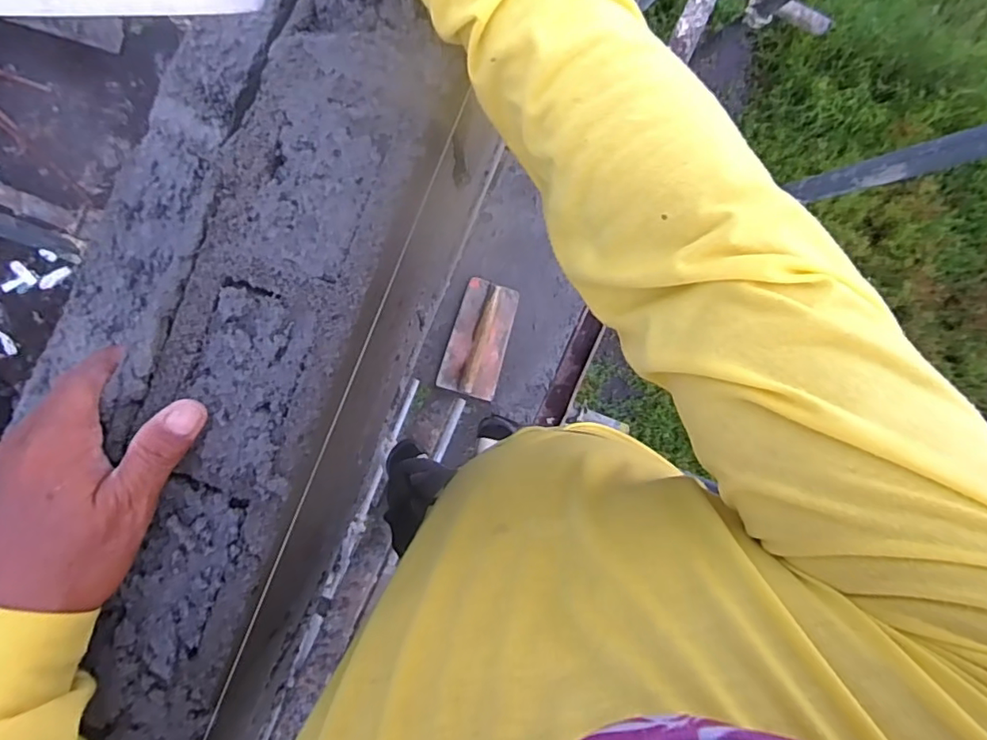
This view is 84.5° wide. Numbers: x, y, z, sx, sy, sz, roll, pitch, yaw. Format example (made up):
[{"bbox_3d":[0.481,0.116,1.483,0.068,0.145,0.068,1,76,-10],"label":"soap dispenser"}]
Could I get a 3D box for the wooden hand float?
[{"bbox_3d":[-0.036,-0.080,1.410,0.147,0.039,0.292,16,89,-7],"label":"wooden hand float"}]

